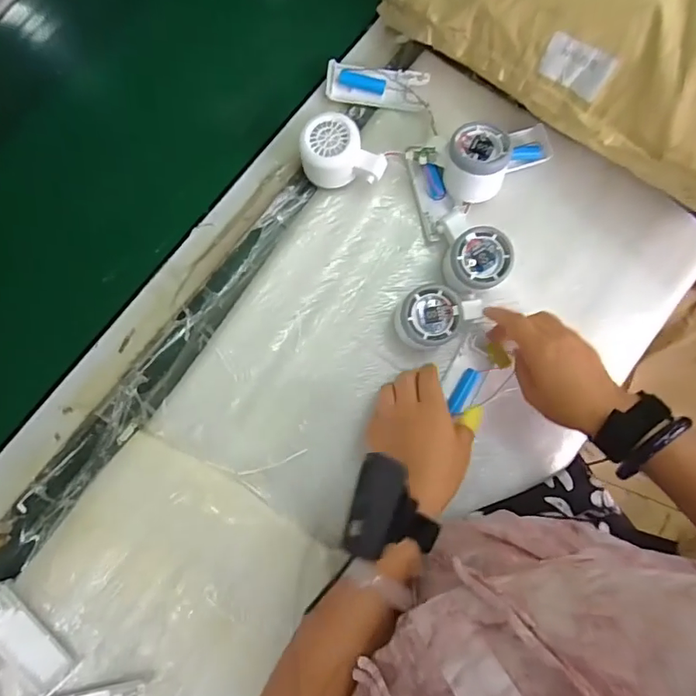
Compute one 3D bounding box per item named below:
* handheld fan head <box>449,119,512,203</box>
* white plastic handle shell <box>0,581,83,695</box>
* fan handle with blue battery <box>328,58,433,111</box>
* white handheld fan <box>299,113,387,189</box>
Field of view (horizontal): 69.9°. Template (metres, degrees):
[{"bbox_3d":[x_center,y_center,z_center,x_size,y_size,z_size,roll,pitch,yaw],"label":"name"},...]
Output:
[{"bbox_3d":[0.128,-0.182,0.493,0.062,0.062,0.055,27,82,0],"label":"handheld fan head"},{"bbox_3d":[-0.287,0.258,0.441,0.042,0.009,0.103,-42,87,-7],"label":"white plastic handle shell"},{"bbox_3d":[0.031,-0.276,0.527,0.104,0.015,0.038,8,83,-3],"label":"fan handle with blue battery"},{"bbox_3d":[-0.006,-0.189,0.492,0.080,0.056,0.056,2,83,-4],"label":"white handheld fan"}]

